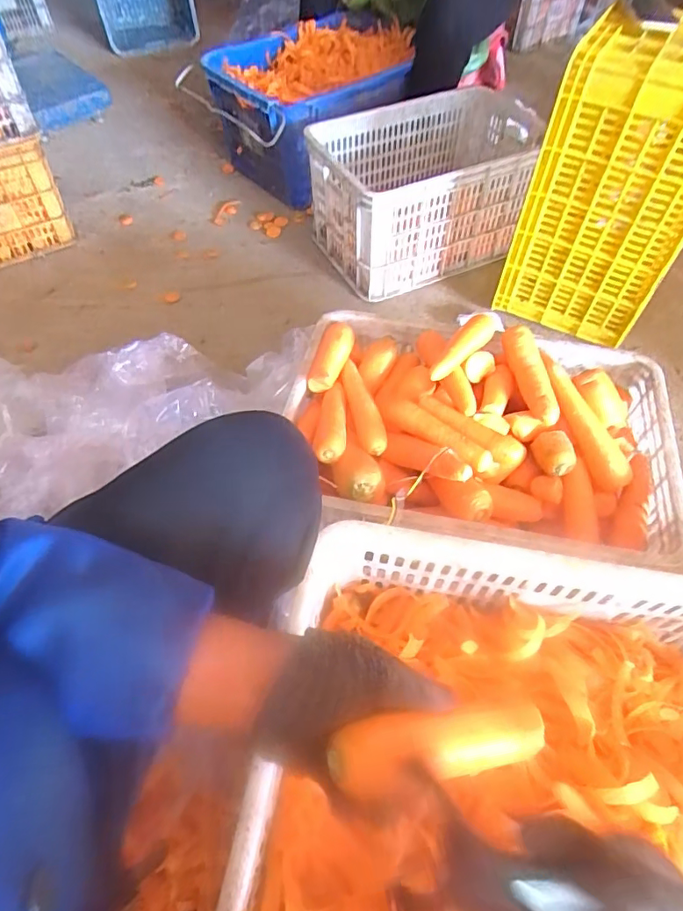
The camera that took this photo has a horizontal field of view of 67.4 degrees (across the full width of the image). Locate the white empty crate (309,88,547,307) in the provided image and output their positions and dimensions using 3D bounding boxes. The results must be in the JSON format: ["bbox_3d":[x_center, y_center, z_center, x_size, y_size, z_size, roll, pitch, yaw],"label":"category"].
[{"bbox_3d":[0.239,-0.675,1.293,0.587,0.267,0.357,-26,59,-16],"label":"white empty crate"}]

